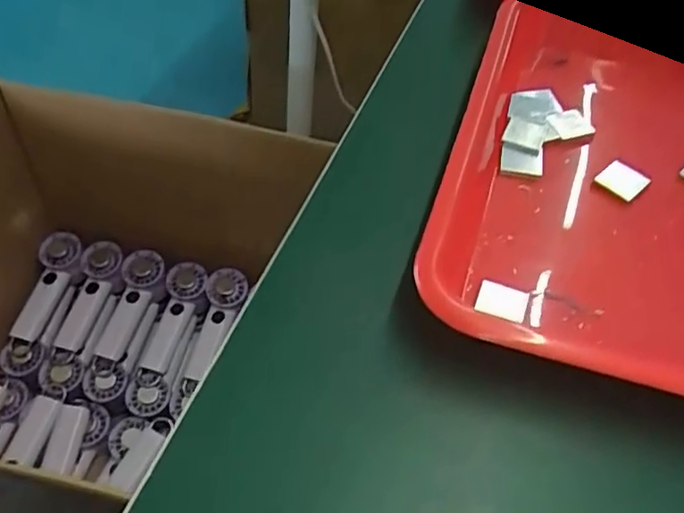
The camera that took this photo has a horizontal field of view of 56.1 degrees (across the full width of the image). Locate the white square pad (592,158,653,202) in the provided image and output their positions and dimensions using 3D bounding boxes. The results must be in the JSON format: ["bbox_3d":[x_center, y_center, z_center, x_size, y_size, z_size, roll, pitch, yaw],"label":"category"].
[{"bbox_3d":[0.136,-0.037,0.312,0.020,0.004,0.022,39,59,22],"label":"white square pad"}]

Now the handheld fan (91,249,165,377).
[{"bbox_3d":[-0.299,0.077,0.888,0.058,0.029,0.177,21,86,11],"label":"handheld fan"}]

